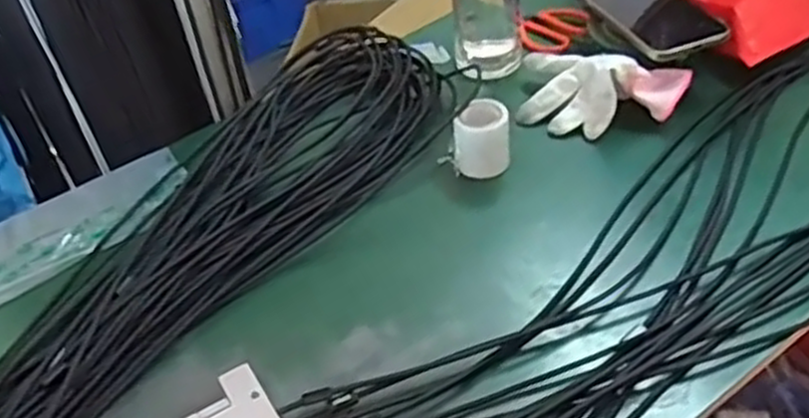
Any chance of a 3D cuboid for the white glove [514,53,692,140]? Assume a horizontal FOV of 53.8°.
[{"bbox_3d":[0.168,-0.108,0.704,0.148,0.055,0.078,14,45,23],"label":"white glove"}]

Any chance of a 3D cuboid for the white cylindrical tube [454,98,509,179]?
[{"bbox_3d":[0.065,-0.059,0.671,0.043,0.052,0.040,-1,41,7],"label":"white cylindrical tube"}]

